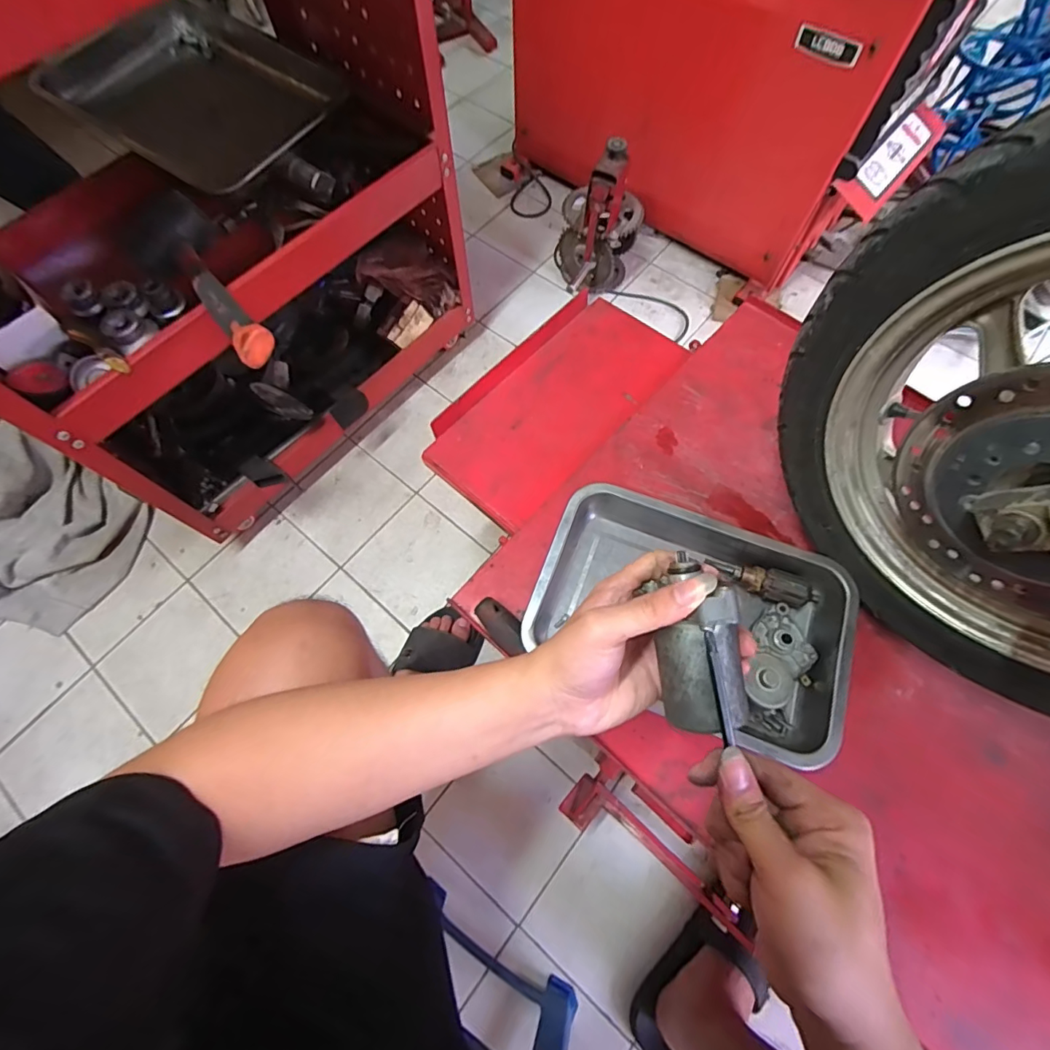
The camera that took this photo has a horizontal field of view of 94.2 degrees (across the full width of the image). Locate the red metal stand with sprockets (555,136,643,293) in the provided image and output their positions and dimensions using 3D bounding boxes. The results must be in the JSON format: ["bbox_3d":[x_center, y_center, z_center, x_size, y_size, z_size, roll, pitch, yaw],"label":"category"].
[{"bbox_3d":[0.154,-0.630,1.047,0.173,0.295,0.196,12,69,5],"label":"red metal stand with sprockets"}]

